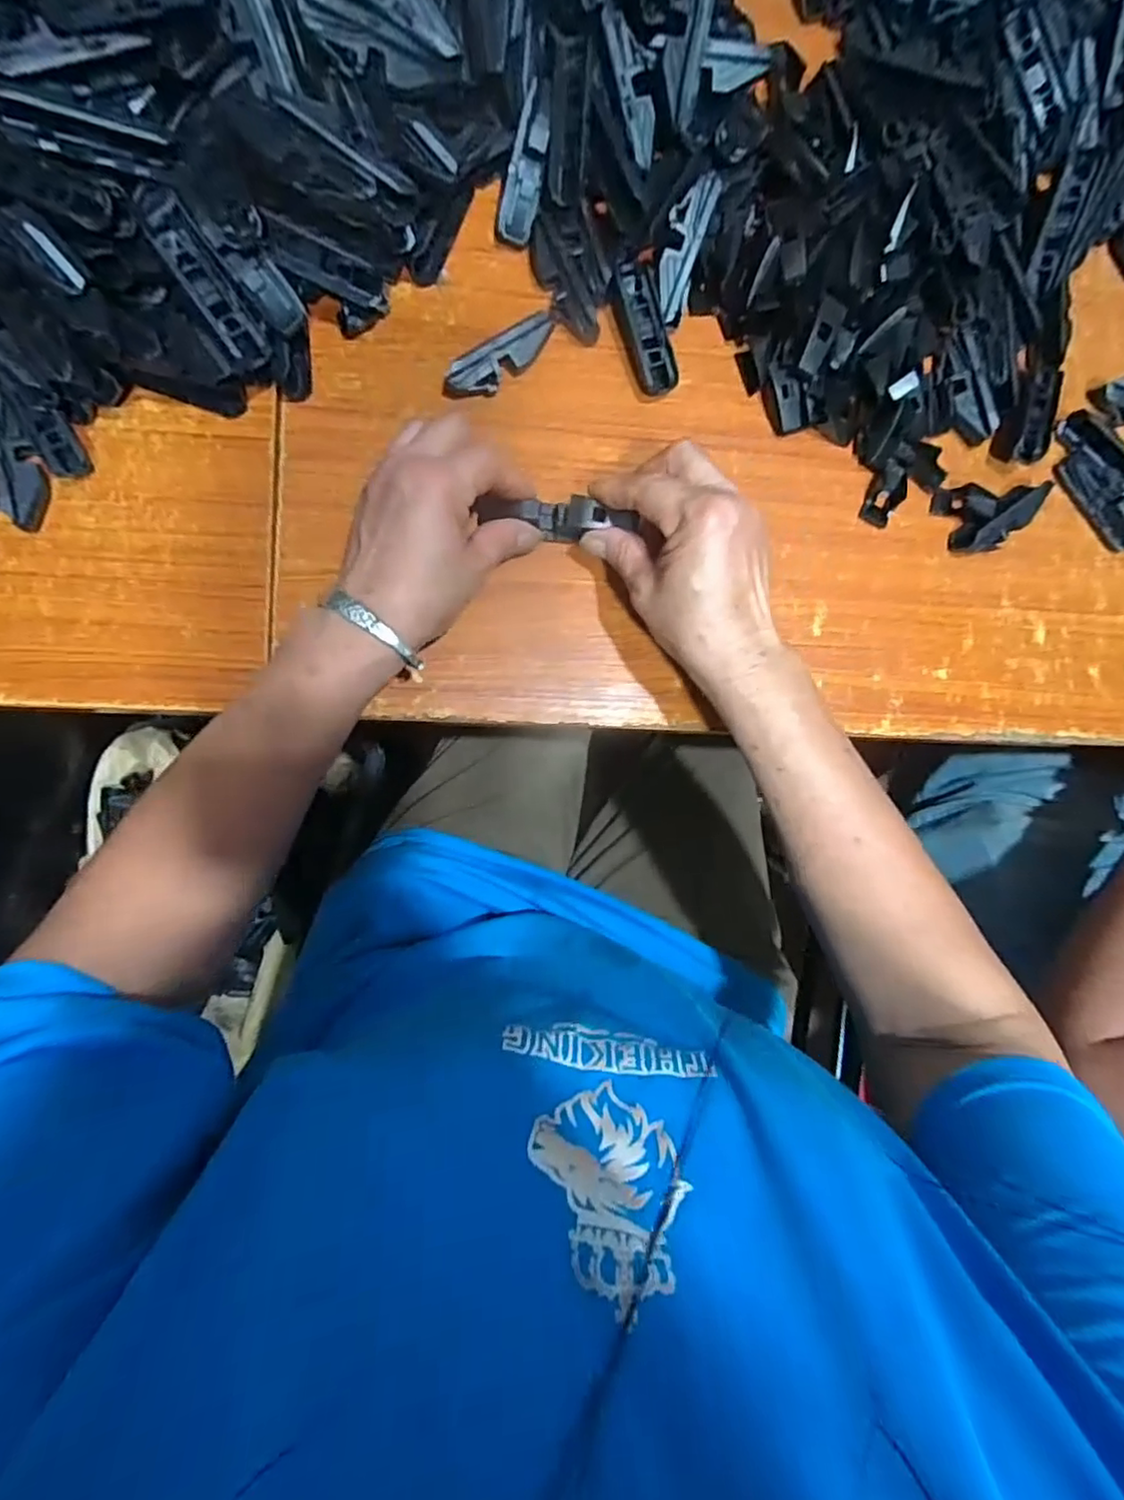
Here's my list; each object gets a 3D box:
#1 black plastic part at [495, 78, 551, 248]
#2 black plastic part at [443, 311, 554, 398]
[{"bbox_3d":[-0.021,-0.336,0.355,0.023,0.015,0.070,14,119,-7],"label":"black plastic part"},{"bbox_3d":[-0.035,-0.232,0.367,0.072,0.017,0.020,-35,93,-6],"label":"black plastic part"}]

